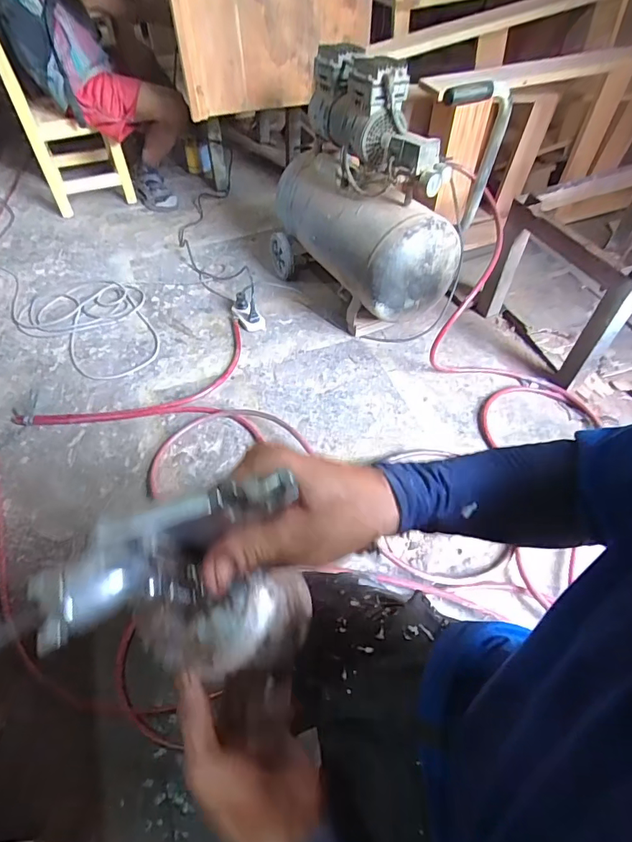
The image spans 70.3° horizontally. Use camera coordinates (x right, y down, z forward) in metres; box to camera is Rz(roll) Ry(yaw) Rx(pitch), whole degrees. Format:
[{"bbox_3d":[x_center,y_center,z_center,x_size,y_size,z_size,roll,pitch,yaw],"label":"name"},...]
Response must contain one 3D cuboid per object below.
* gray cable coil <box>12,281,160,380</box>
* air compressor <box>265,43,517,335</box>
[{"bbox_3d":[-0.639,-0.297,1.332,0.496,0.020,0.331,31,58,22],"label":"gray cable coil"},{"bbox_3d":[0.136,-0.559,1.172,0.305,0.561,0.520,-31,57,-22],"label":"air compressor"}]

